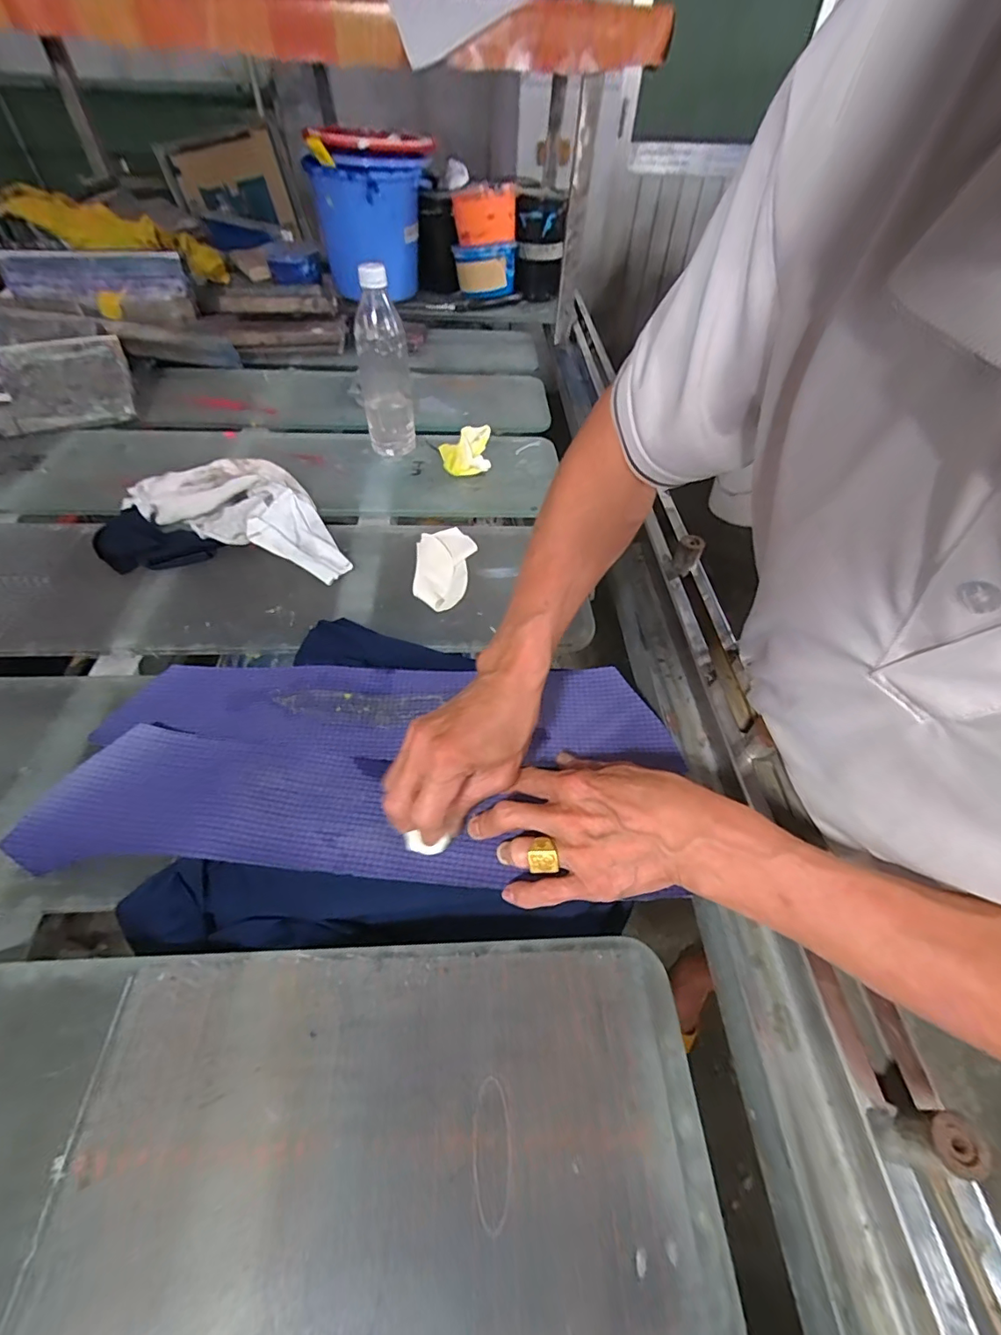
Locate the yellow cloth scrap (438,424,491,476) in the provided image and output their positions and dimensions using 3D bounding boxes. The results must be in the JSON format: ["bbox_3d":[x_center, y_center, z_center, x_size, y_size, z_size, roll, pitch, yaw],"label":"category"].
[{"bbox_3d":[-0.047,-0.284,0.667,0.066,0.050,0.052,0,51,-3],"label":"yellow cloth scrap"}]

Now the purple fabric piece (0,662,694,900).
[{"bbox_3d":[-0.095,0.072,0.396,0.459,0.013,0.200,-4,51,-7],"label":"purple fabric piece"}]

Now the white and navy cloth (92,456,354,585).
[{"bbox_3d":[-0.299,-0.169,0.567,0.276,0.039,0.161,3,51,0],"label":"white and navy cloth"}]

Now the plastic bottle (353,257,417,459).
[{"bbox_3d":[-0.145,-0.376,0.636,0.059,0.208,0.061,-7,52,-8],"label":"plastic bottle"}]

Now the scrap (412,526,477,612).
[{"bbox_3d":[-0.064,-0.112,0.547,0.060,0.012,0.126,8,51,4],"label":"scrap"}]

